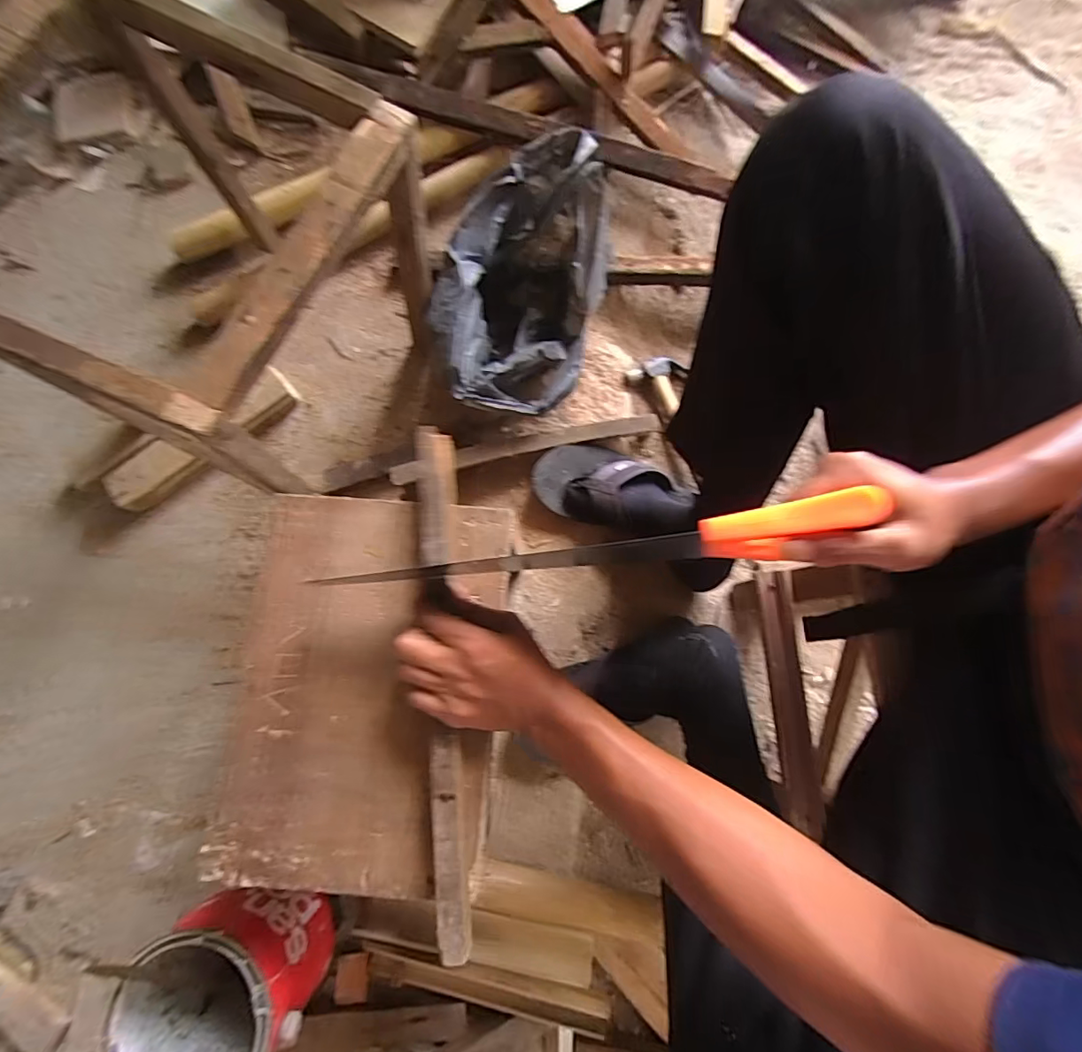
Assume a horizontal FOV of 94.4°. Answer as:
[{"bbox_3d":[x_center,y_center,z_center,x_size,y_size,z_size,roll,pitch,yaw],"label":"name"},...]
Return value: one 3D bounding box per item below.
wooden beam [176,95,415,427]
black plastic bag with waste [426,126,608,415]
[{"bbox_3d":[-0.186,-0.205,0.386,0.039,0.018,0.298,24,79,6],"label":"wooden beam"},{"bbox_3d":[-0.022,-0.299,0.657,0.191,0.175,0.324,18,78,5],"label":"black plastic bag with waste"}]

